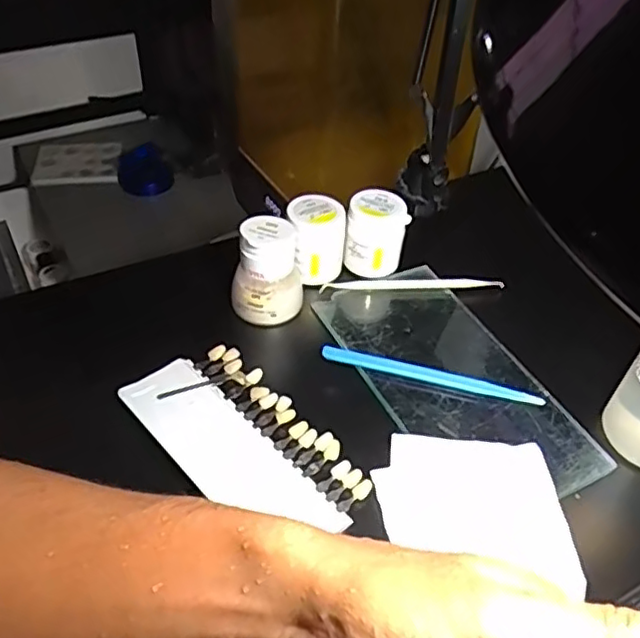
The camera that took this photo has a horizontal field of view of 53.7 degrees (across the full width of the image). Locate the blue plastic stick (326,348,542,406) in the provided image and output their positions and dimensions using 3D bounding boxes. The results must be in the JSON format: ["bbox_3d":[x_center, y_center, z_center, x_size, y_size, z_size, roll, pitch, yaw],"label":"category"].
[{"bbox_3d":[0.071,0.036,0.408,0.140,0.009,0.011,13,45,8],"label":"blue plastic stick"}]

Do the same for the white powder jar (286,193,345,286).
[{"bbox_3d":[-0.002,-0.058,0.467,0.039,0.055,0.041,2,45,-2],"label":"white powder jar"}]

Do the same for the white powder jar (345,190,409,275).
[{"bbox_3d":[0.043,-0.063,0.473,0.042,0.053,0.043,2,45,-2],"label":"white powder jar"}]

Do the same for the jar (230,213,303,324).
[{"bbox_3d":[-0.037,-0.035,0.433,0.050,0.062,0.045,-1,45,-5],"label":"jar"}]

